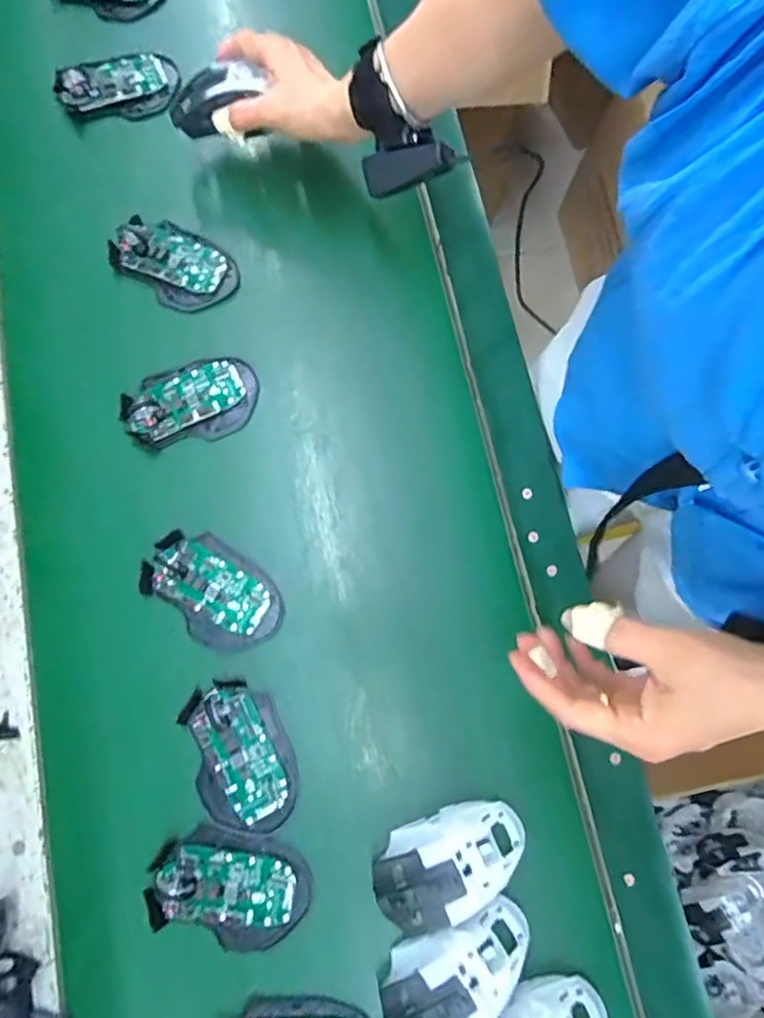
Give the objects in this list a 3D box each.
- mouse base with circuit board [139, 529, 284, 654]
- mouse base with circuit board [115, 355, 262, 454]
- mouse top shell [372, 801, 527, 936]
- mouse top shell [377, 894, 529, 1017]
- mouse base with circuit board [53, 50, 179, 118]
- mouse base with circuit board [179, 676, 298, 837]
[{"bbox_3d":[-0.138,0.066,0.492,0.114,0.026,0.071,39,79,7],"label":"mouse base with circuit board"},{"bbox_3d":[-0.167,-0.093,0.529,0.116,0.014,0.069,-17,78,-5],"label":"mouse base with circuit board"},{"bbox_3d":[0.051,0.258,0.439,0.115,0.031,0.064,-22,78,-6],"label":"mouse top shell"},{"bbox_3d":[0.054,0.329,0.425,0.115,0.027,0.068,-28,79,-7],"label":"mouse top shell"},{"bbox_3d":[-0.260,-0.420,0.594,0.112,0.017,0.070,-12,77,-4],"label":"mouse base with circuit board"},{"bbox_3d":[-0.109,0.188,0.459,0.072,0.016,0.112,-21,78,-6],"label":"mouse base with circuit board"}]

